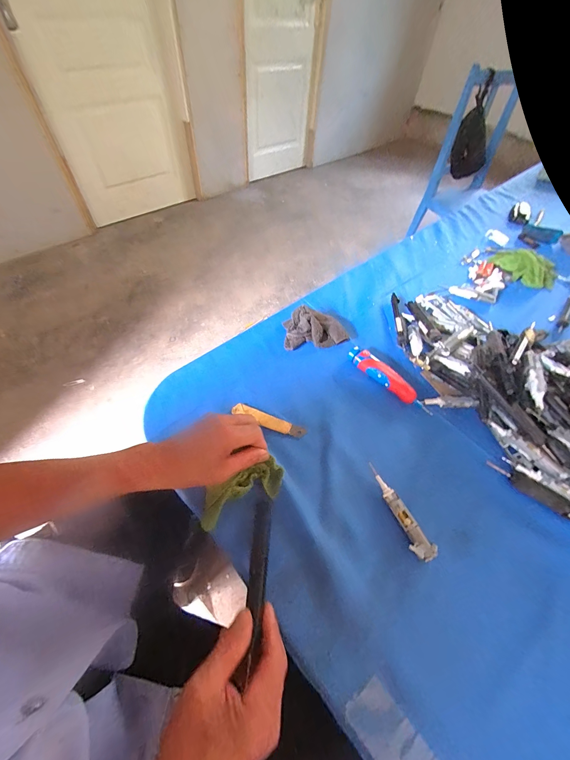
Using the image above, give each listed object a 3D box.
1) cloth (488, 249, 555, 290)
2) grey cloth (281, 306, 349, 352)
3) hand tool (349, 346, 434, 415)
[{"bbox_3d":[0.558,-0.267,0.701,0.146,0.039,0.088,38,60,21],"label":"cloth"},{"bbox_3d":[0.057,-0.098,0.556,0.117,0.041,0.072,-4,52,-4],"label":"grey cloth"},{"bbox_3d":[0.170,-0.002,0.496,0.152,0.030,0.027,37,60,24],"label":"hand tool"}]

